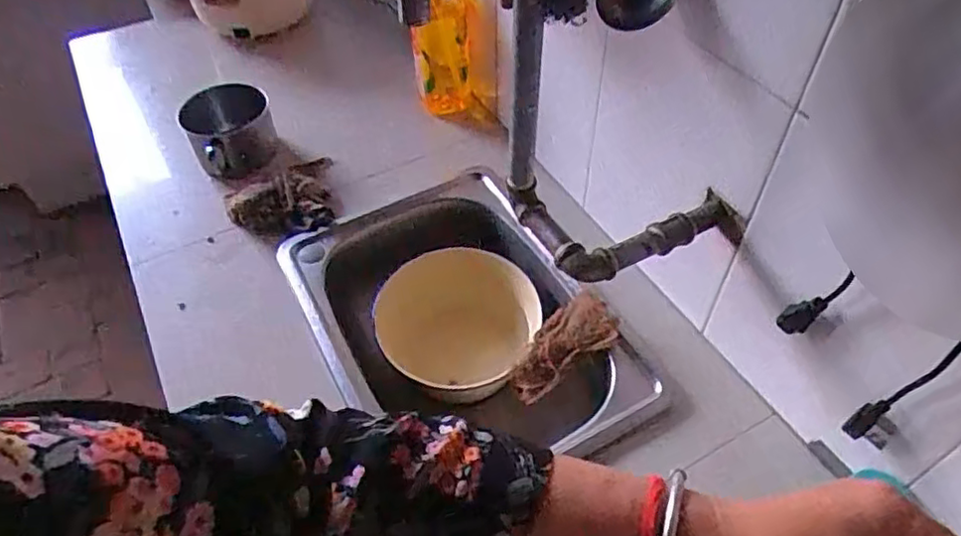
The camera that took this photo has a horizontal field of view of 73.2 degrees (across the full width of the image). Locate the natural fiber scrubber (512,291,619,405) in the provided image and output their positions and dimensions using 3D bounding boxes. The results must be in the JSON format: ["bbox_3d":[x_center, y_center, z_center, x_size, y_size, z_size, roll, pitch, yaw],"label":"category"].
[{"bbox_3d":[0.099,0.098,0.795,0.150,0.021,0.078,-44,59,-4],"label":"natural fiber scrubber"}]

